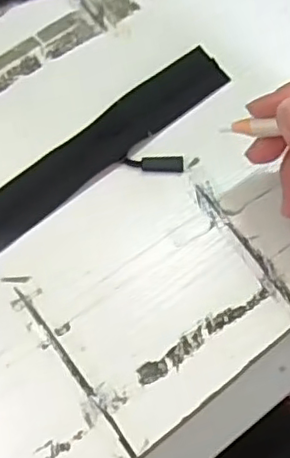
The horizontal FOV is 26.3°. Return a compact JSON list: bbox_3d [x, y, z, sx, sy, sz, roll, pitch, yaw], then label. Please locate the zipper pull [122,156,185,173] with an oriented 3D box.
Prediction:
[{"bbox_3d":[0.006,-0.038,0.354,0.034,0.004,0.010,-2,69,-2],"label":"zipper pull"}]

